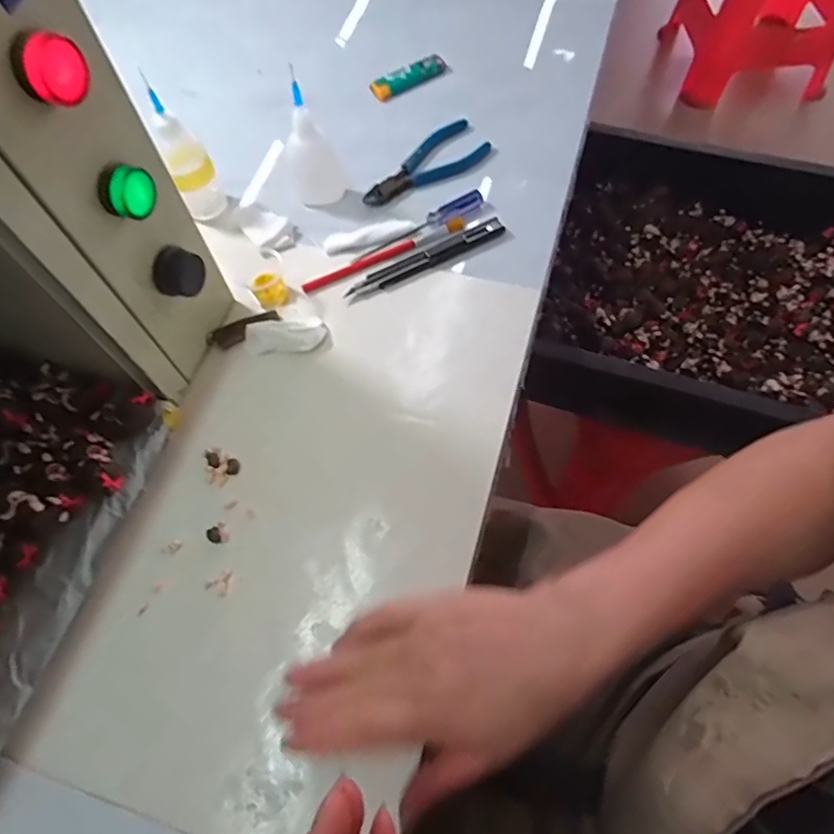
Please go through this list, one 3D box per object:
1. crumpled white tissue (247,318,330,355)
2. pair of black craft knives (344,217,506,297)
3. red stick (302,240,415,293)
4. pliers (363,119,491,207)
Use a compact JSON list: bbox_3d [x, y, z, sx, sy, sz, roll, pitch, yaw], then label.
[{"bbox_3d":[-0.099,-0.062,0.425,0.059,0.013,0.022,-6,63,0],"label":"crumpled white tissue"},{"bbox_3d":[0.008,-0.129,0.456,0.139,0.005,0.019,-29,66,-11],"label":"pair of black craft knives"},{"bbox_3d":[-0.046,-0.123,0.456,0.098,0.005,0.011,-25,65,-9],"label":"red stick"},{"bbox_3d":[0.008,-0.224,0.501,0.125,0.009,0.049,-37,67,-14],"label":"pliers"}]

